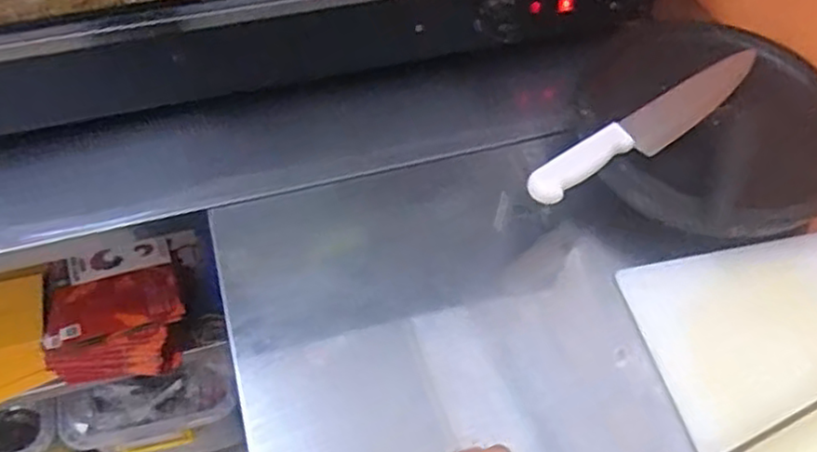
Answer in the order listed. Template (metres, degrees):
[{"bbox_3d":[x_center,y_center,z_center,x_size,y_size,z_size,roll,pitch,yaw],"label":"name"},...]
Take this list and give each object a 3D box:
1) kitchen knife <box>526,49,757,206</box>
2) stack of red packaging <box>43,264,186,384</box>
[{"bbox_3d":[0.251,-0.105,0.687,0.332,0.028,0.048,-32,61,-22],"label":"kitchen knife"},{"bbox_3d":[-0.410,0.134,0.961,0.185,0.102,0.126,-5,55,-5],"label":"stack of red packaging"}]

